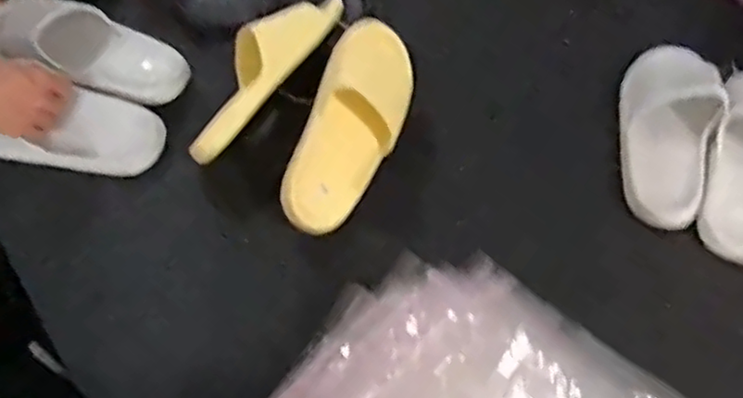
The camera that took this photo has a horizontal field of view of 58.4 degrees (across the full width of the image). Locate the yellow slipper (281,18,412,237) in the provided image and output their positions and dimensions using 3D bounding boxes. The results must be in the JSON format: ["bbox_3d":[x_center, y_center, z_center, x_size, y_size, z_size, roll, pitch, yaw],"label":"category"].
[{"bbox_3d":[-0.027,-0.080,0.770,0.106,0.076,0.258,31,73,-26],"label":"yellow slipper"}]

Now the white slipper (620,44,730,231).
[{"bbox_3d":[0.352,-0.083,0.788,0.106,0.059,0.233,11,60,8],"label":"white slipper"}]

